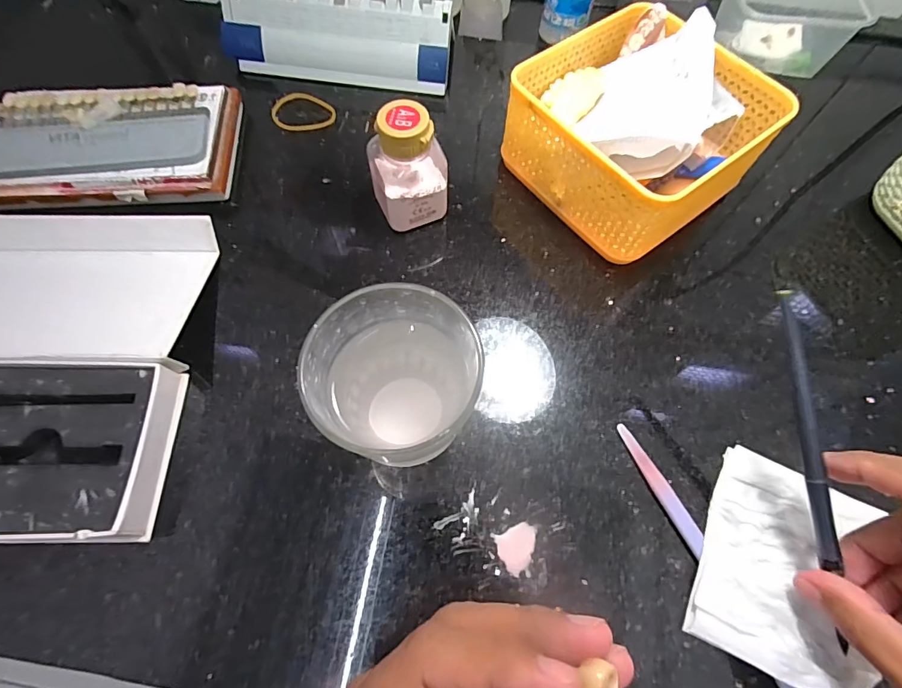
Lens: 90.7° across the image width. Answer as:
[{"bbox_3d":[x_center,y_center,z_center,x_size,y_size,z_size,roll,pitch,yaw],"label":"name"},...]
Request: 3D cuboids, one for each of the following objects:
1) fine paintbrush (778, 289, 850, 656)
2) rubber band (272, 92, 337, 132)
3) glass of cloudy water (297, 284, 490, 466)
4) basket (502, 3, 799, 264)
[{"bbox_3d":[0.162,0.057,0.197,0.007,0.006,0.162,-12,94,-6],"label":"fine paintbrush"},{"bbox_3d":[-0.113,-0.176,0.339,0.048,0.004,0.038,31,70,12],"label":"rubber band"},{"bbox_3d":[-0.020,0.019,0.208,0.063,0.096,0.076,11,67,4],"label":"glass of cloudy water"},{"bbox_3d":[0.119,-0.140,0.290,0.129,0.076,0.133,-40,73,-16],"label":"basket"}]

